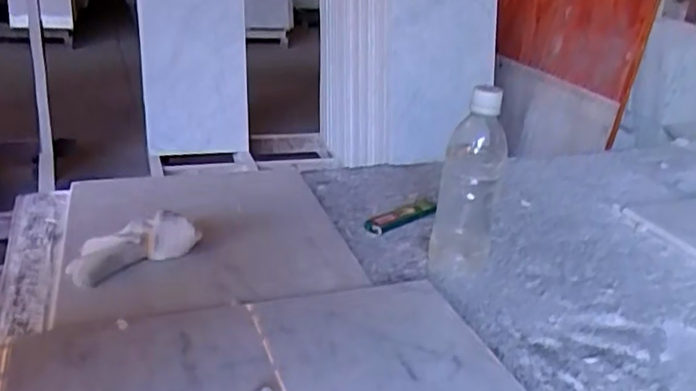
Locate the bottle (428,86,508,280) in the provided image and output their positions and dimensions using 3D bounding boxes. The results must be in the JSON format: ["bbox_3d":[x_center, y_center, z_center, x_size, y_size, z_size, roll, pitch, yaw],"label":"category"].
[{"bbox_3d":[0.130,-0.007,0.668,0.063,0.196,0.058,9,24,7],"label":"bottle"}]

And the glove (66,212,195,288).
[{"bbox_3d":[-0.220,0.053,0.640,0.124,0.043,0.061,-22,36,-26],"label":"glove"}]

